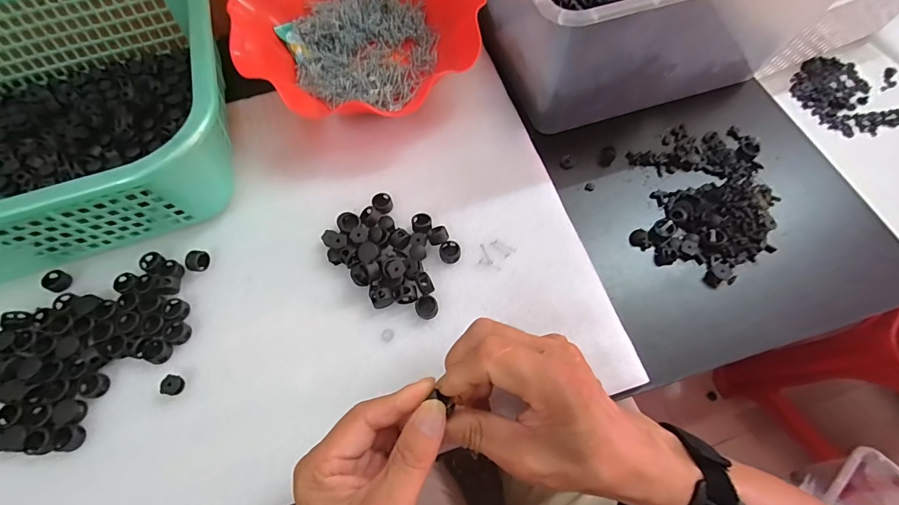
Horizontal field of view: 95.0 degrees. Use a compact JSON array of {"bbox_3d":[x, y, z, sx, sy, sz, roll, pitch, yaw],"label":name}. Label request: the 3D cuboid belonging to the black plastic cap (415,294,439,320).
[{"bbox_3d":[-0.017,0.042,0.317,0.017,0.009,0.017,0,65,1],"label":"black plastic cap"}]

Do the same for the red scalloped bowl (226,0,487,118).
[{"bbox_3d":[-0.090,-0.222,0.401,0.228,0.065,0.199,-27,68,-11],"label":"red scalloped bowl"}]

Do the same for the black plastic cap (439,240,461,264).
[{"bbox_3d":[0.000,0.000,0.336,0.017,0.008,0.017,0,65,1],"label":"black plastic cap"}]

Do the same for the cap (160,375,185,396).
[{"bbox_3d":[-0.199,0.096,0.297,0.014,0.010,0.014,0,65,1],"label":"cap"}]

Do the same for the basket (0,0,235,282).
[{"bbox_3d":[-0.376,-0.111,0.350,0.380,0.119,0.286,-19,66,-7],"label":"basket"}]

